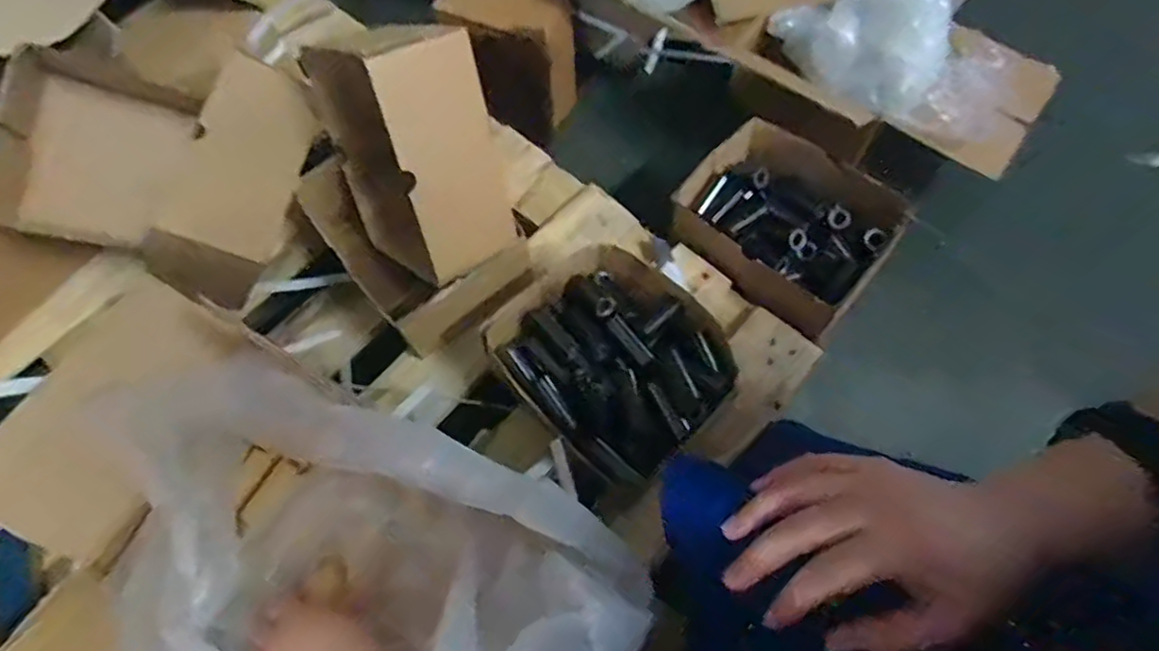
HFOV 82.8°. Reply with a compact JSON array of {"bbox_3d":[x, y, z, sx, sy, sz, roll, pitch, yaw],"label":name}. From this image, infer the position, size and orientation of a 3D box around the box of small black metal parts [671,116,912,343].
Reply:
[{"bbox_3d":[0.224,-0.110,0.729,0.226,0.083,0.179,40,74,17],"label":"box of small black metal parts"}]

